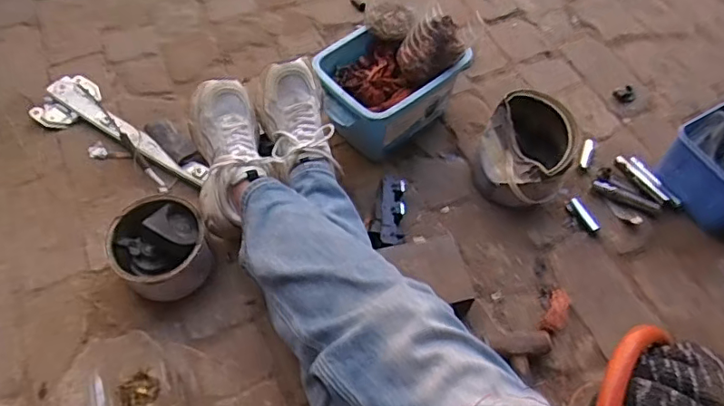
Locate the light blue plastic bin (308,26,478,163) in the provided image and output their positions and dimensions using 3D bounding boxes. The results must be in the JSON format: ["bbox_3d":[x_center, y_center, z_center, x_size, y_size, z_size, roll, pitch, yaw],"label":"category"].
[{"bbox_3d":[0.038,-0.210,0.996,0.240,0.140,0.181,-36,66,-20],"label":"light blue plastic bin"}]

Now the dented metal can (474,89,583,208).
[{"bbox_3d":[0.293,-0.098,0.939,0.163,0.143,0.176,0,60,-1],"label":"dented metal can"}]

